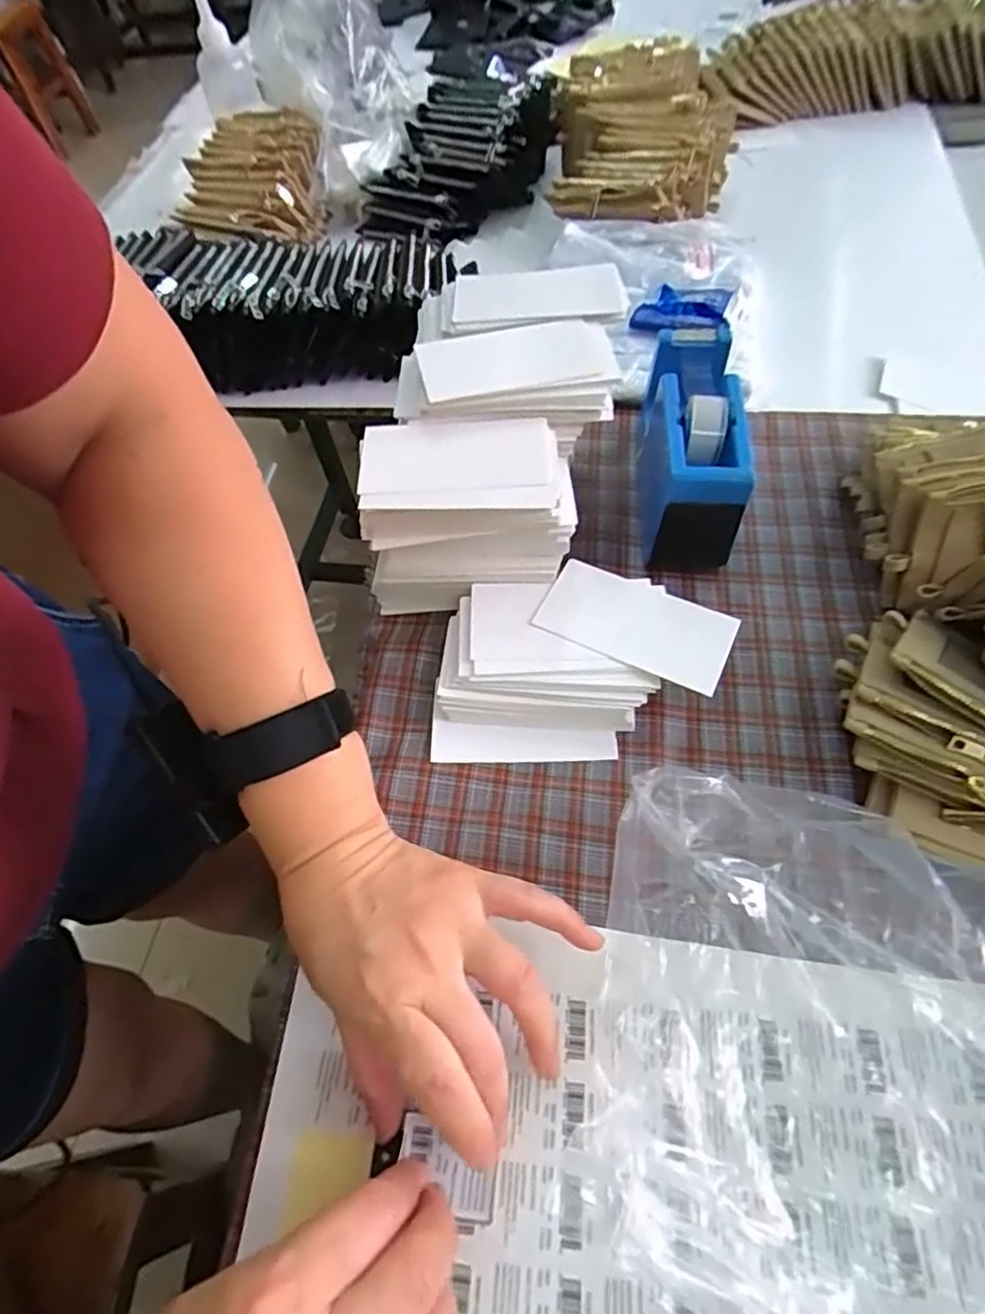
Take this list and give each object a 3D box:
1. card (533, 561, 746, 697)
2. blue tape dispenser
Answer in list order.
[{"bbox_3d":[0.077,-0.019,0.350,0.099,0.005,0.052,23,59,18],"label":"card"},{"bbox_3d":[0.119,-0.126,0.400,0.050,0.081,0.131,1,58,5],"label":"blue tape dispenser"}]

